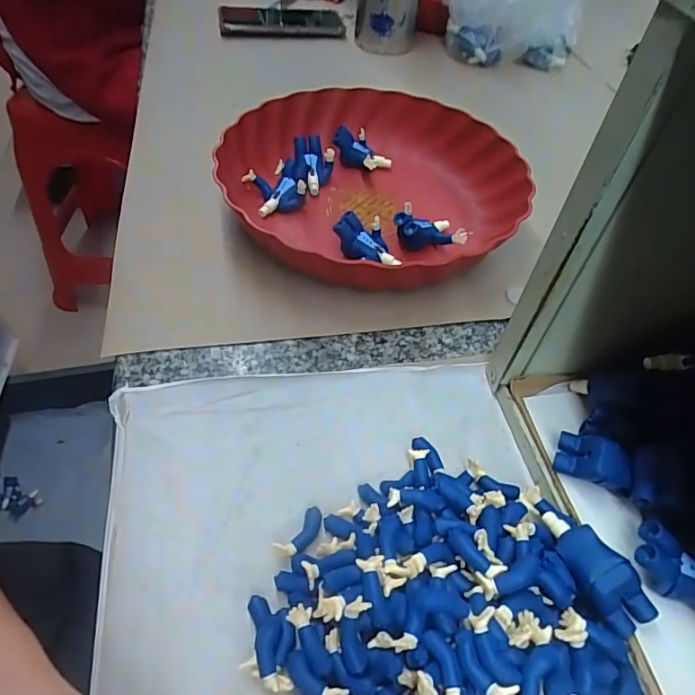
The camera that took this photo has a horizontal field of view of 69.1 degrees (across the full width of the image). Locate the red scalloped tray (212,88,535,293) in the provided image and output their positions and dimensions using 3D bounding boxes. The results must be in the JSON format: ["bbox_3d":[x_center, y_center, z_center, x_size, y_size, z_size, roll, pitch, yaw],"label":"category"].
[{"bbox_3d":[0.017,-0.137,0.421,0.243,0.055,0.251,-36,60,-25],"label":"red scalloped tray"}]

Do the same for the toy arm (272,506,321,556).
[{"bbox_3d":[-0.023,0.094,0.255,0.012,0.006,0.028,33,59,24],"label":"toy arm"}]

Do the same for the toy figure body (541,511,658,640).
[{"bbox_3d":[0.112,0.102,0.232,0.023,0.020,0.057,-25,56,-18],"label":"toy figure body"}]

